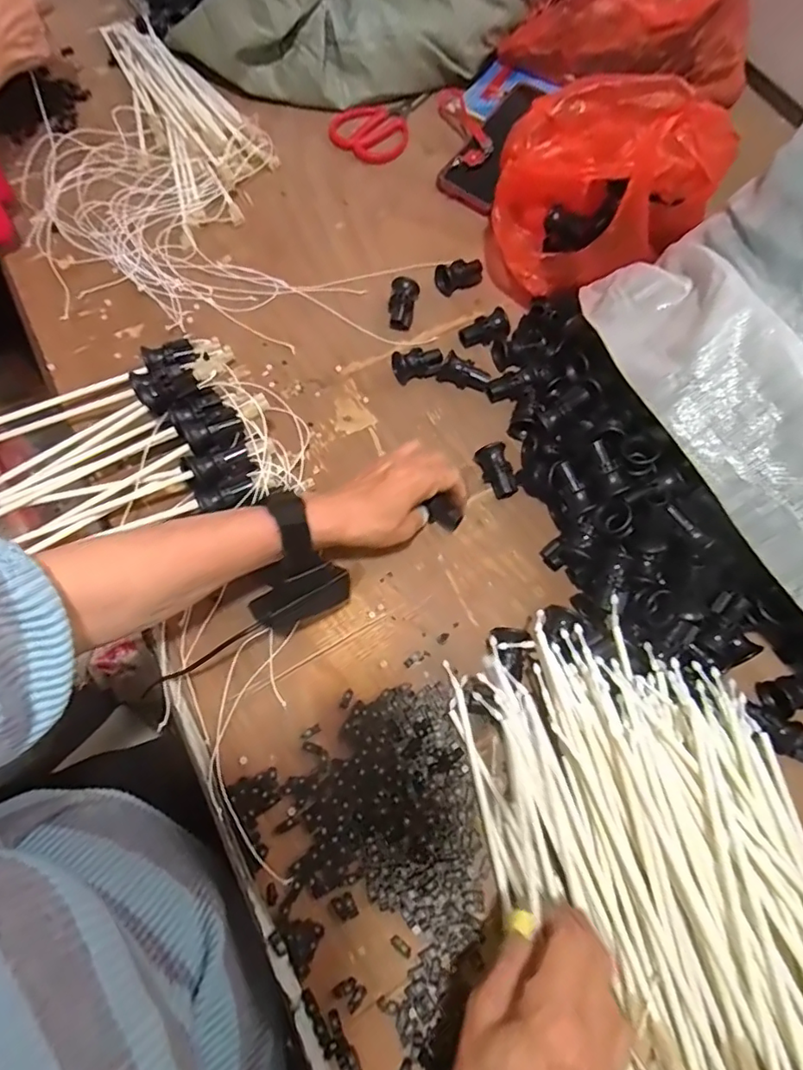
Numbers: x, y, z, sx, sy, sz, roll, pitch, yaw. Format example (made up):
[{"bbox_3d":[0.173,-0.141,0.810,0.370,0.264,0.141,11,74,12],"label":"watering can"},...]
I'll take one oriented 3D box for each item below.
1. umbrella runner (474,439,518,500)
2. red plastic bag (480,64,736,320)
[{"bbox_3d":[0.089,-0.059,0.496,0.025,0.031,0.045,-25,71,-10],"label":"umbrella runner"},{"bbox_3d":[0.189,-0.339,0.527,0.189,0.158,0.163,0,69,-1],"label":"red plastic bag"}]

